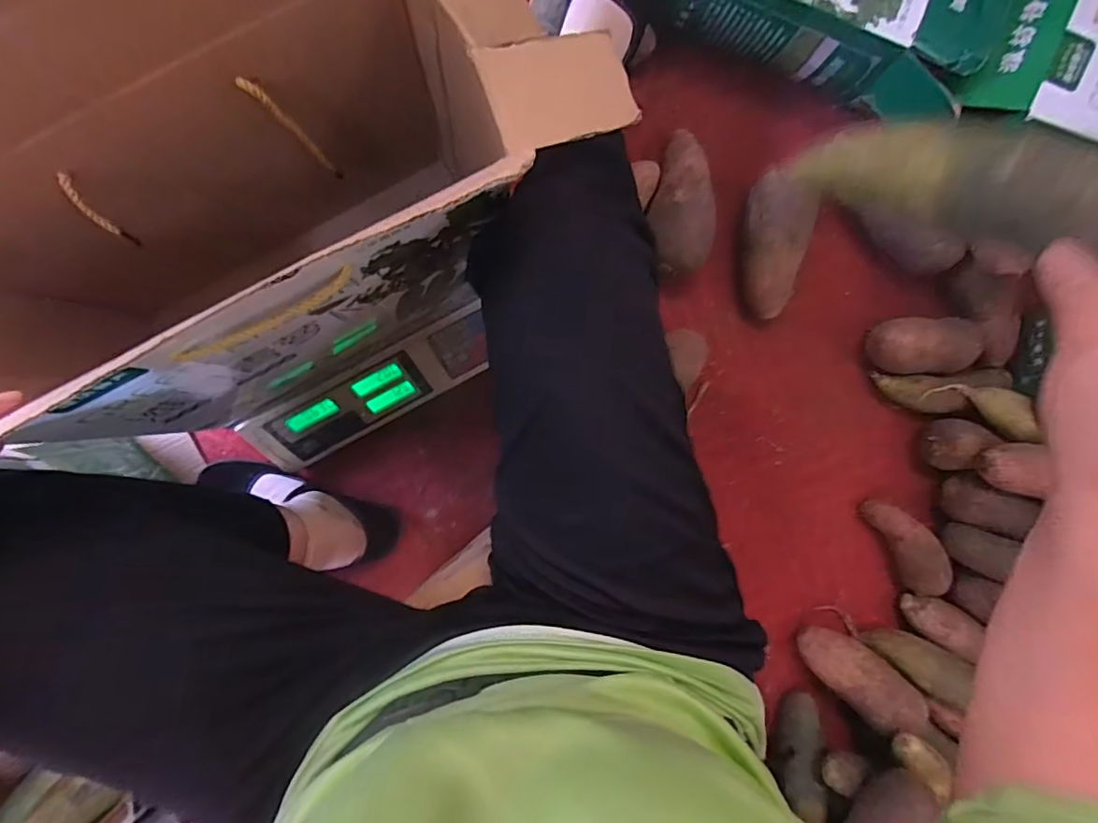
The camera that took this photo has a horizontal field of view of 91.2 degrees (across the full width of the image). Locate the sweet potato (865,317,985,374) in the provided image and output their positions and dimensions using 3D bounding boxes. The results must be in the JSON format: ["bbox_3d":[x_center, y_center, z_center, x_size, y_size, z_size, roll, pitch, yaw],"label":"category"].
[{"bbox_3d":[0.463,-0.081,0.671,0.108,0.072,0.068,-2,94,-3],"label":"sweet potato"}]

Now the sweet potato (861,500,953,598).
[{"bbox_3d":[0.465,0.171,0.702,0.055,0.053,0.143,-32,95,-1],"label":"sweet potato"}]

